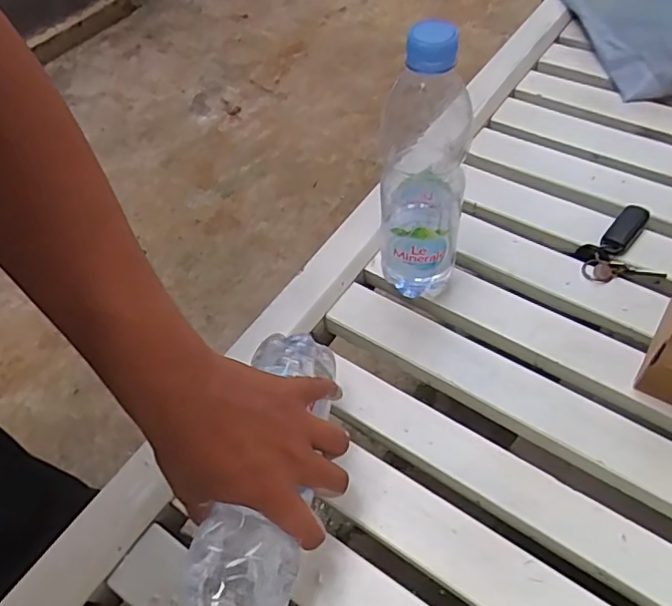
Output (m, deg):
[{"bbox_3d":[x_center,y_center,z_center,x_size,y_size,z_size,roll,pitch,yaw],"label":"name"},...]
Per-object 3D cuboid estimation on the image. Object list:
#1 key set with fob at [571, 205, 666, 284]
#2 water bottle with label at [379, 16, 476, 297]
[{"bbox_3d":[0.264,-0.056,0.541,0.070,0.012,0.083,2,55,6],"label":"key set with fob"},{"bbox_3d":[0.069,-0.097,0.448,0.067,0.245,0.072,2,55,6],"label":"water bottle with label"}]

